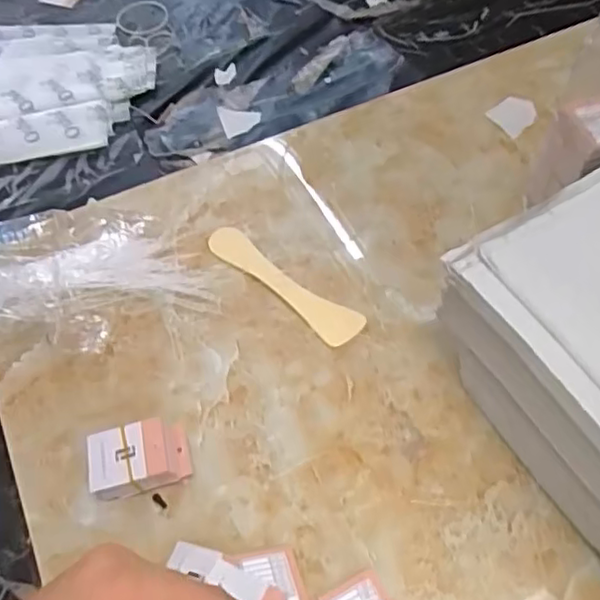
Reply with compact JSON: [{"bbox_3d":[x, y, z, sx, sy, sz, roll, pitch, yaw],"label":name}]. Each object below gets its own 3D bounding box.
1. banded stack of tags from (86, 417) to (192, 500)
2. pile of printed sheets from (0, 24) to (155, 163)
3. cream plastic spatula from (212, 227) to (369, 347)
[{"bbox_3d":[-0.105,0.103,0.417,0.061,0.024,0.041,-15,56,-8],"label":"banded stack of tags"},{"bbox_3d":[-0.287,-0.244,0.676,0.256,0.052,0.255,-5,51,-1],"label":"pile of printed sheets"},{"bbox_3d":[-0.015,-0.015,0.510,0.150,0.004,0.033,38,66,24],"label":"cream plastic spatula"}]

